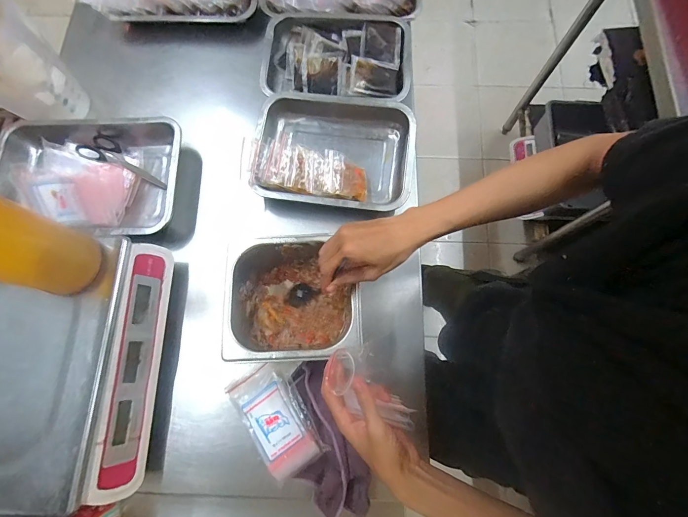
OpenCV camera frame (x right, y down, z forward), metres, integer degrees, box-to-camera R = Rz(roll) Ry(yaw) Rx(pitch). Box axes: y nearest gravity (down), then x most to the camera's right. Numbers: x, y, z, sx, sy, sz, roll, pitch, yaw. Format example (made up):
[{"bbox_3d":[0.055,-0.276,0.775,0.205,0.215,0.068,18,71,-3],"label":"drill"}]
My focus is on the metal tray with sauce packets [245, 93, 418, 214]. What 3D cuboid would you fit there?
[{"bbox_3d":[-0.016,-0.172,0.565,0.264,0.051,0.188,7,75,3],"label":"metal tray with sauce packets"}]

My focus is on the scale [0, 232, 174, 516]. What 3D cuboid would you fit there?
[{"bbox_3d":[-0.395,0.141,0.455,0.257,0.111,0.328,-1,74,1],"label":"scale"}]

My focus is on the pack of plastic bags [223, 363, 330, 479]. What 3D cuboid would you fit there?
[{"bbox_3d":[-0.099,0.222,0.466,0.082,0.022,0.148,-38,77,-8],"label":"pack of plastic bags"}]

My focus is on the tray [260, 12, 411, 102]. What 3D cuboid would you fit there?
[{"bbox_3d":[-0.013,-0.359,0.614,0.259,0.047,0.184,2,75,2],"label":"tray"}]

